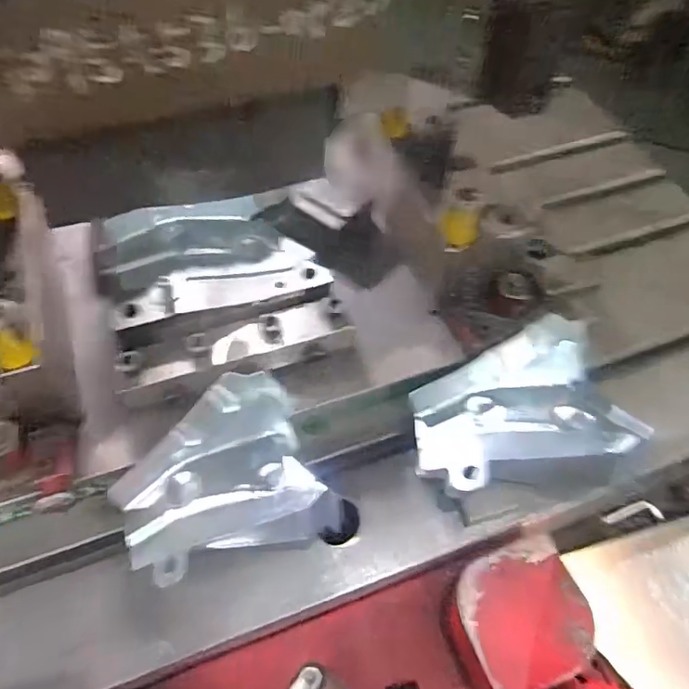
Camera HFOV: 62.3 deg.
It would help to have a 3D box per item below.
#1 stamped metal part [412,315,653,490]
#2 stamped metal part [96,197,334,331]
[{"bbox_3d":[0.183,0.081,0.608,0.216,0.079,0.175,-19,75,7],"label":"stamped metal part"},{"bbox_3d":[-0.159,-0.109,0.675,0.248,0.045,0.163,-16,57,-12],"label":"stamped metal part"}]

